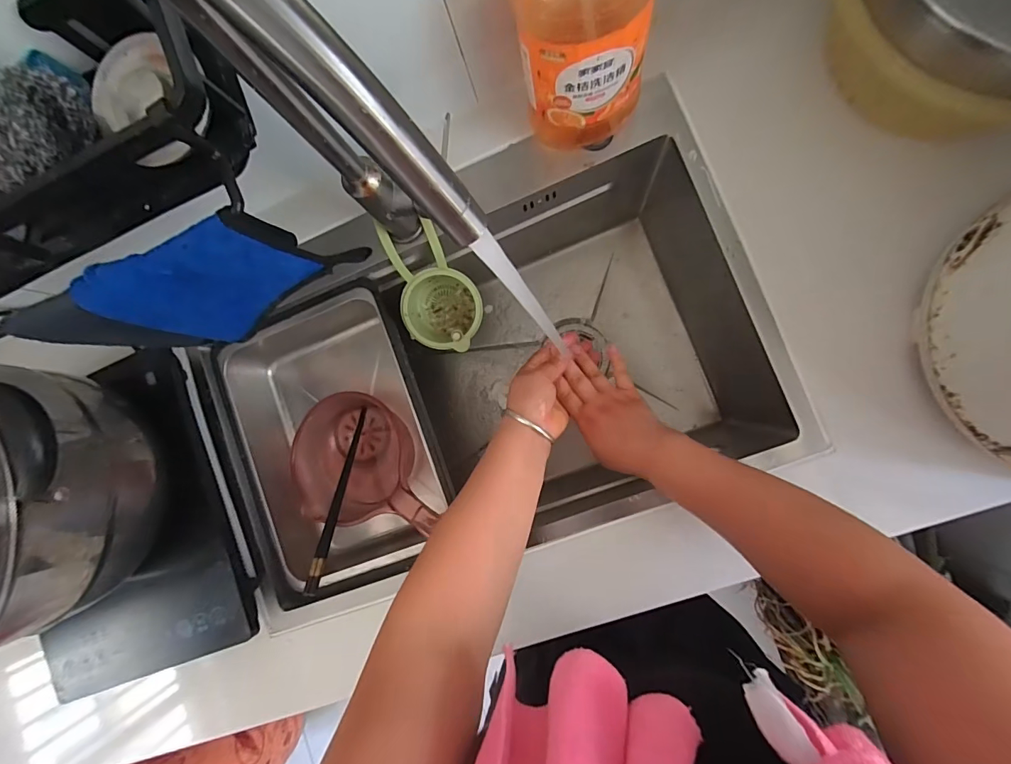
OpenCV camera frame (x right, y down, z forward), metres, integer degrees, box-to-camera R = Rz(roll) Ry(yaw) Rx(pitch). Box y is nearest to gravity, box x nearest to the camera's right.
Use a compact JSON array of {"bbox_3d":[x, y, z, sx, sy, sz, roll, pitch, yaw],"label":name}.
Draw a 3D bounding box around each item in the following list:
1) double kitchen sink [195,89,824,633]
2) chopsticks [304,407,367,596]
[{"bbox_3d":[-0.032,-0.016,0.610,0.658,0.226,0.421,-19,86,8],"label":"double kitchen sink"},{"bbox_3d":[-0.212,0.141,0.553,0.014,0.011,0.236,1,59,9],"label":"chopsticks"}]

